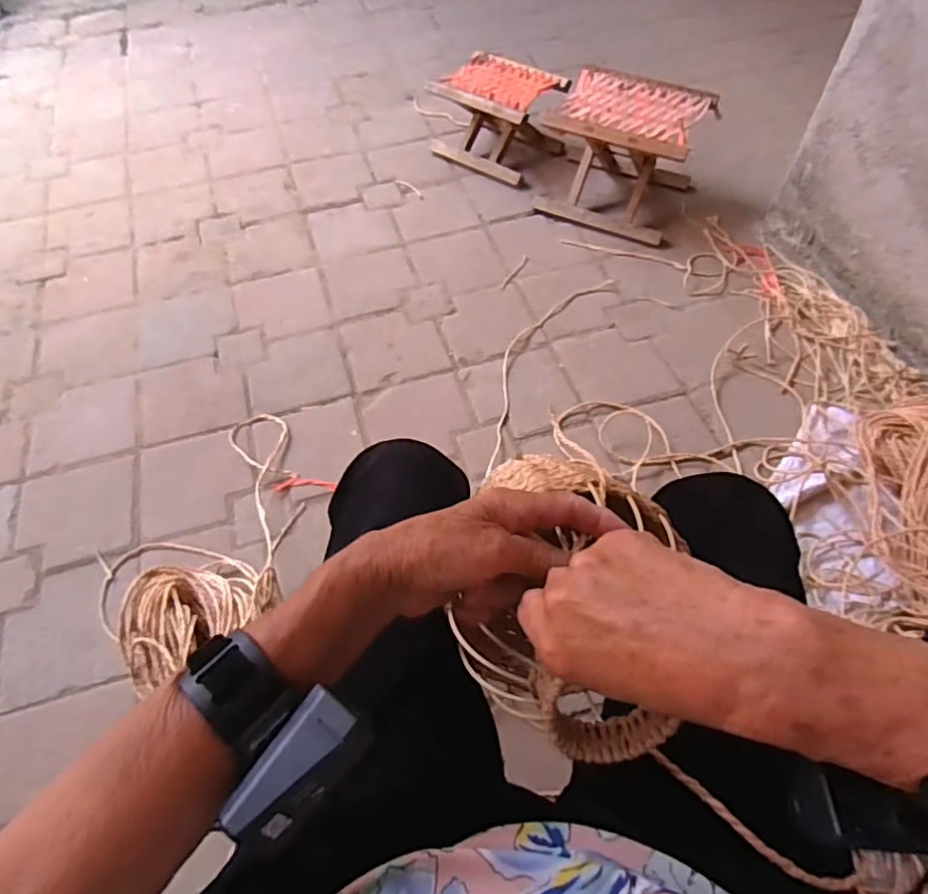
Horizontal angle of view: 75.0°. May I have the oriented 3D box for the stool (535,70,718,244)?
[{"bbox_3d":[0.373,-0.692,1.428,0.312,0.235,0.284,23,59,14],"label":"stool"}]

